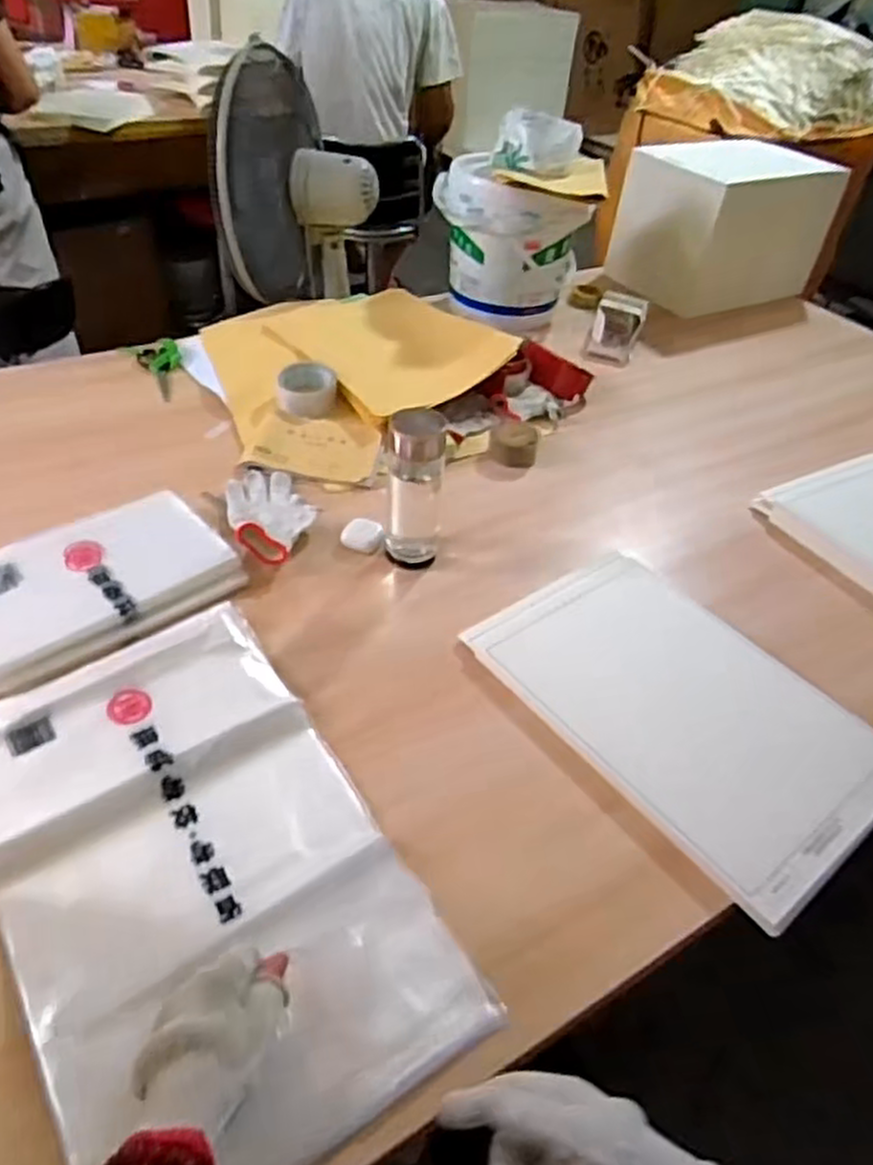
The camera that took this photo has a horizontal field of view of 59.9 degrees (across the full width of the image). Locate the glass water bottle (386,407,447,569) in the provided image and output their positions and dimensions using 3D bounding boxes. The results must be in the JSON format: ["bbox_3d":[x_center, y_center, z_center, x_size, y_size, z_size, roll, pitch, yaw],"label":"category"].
[{"bbox_3d":[-0.027,-0.108,0.901,0.067,0.178,0.070,6,43,0],"label":"glass water bottle"}]

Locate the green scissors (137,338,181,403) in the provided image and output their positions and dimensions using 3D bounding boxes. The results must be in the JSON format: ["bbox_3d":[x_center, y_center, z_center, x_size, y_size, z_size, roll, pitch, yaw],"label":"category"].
[{"bbox_3d":[-0.454,-0.351,1.249,0.067,0.023,0.164,-10,45,-16],"label":"green scissors"}]

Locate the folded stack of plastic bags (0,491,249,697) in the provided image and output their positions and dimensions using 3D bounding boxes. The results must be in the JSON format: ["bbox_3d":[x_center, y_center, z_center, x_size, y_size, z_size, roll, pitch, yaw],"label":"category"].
[{"bbox_3d":[-0.387,0.002,0.851,0.302,0.031,0.204,-24,50,-29],"label":"folded stack of plastic bags"}]

